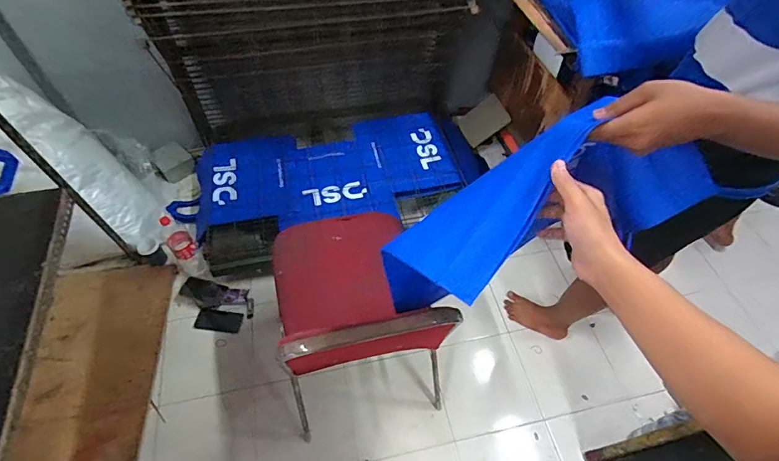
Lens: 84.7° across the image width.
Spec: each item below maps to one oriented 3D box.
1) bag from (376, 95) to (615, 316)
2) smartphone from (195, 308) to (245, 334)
[{"bbox_3d":[0.131,-0.026,0.520,0.320,0.066,0.119,-42,69,0],"label":"bag"},{"bbox_3d":[-0.608,0.322,1.530,0.151,0.010,0.084,11,56,-8],"label":"smartphone"}]

